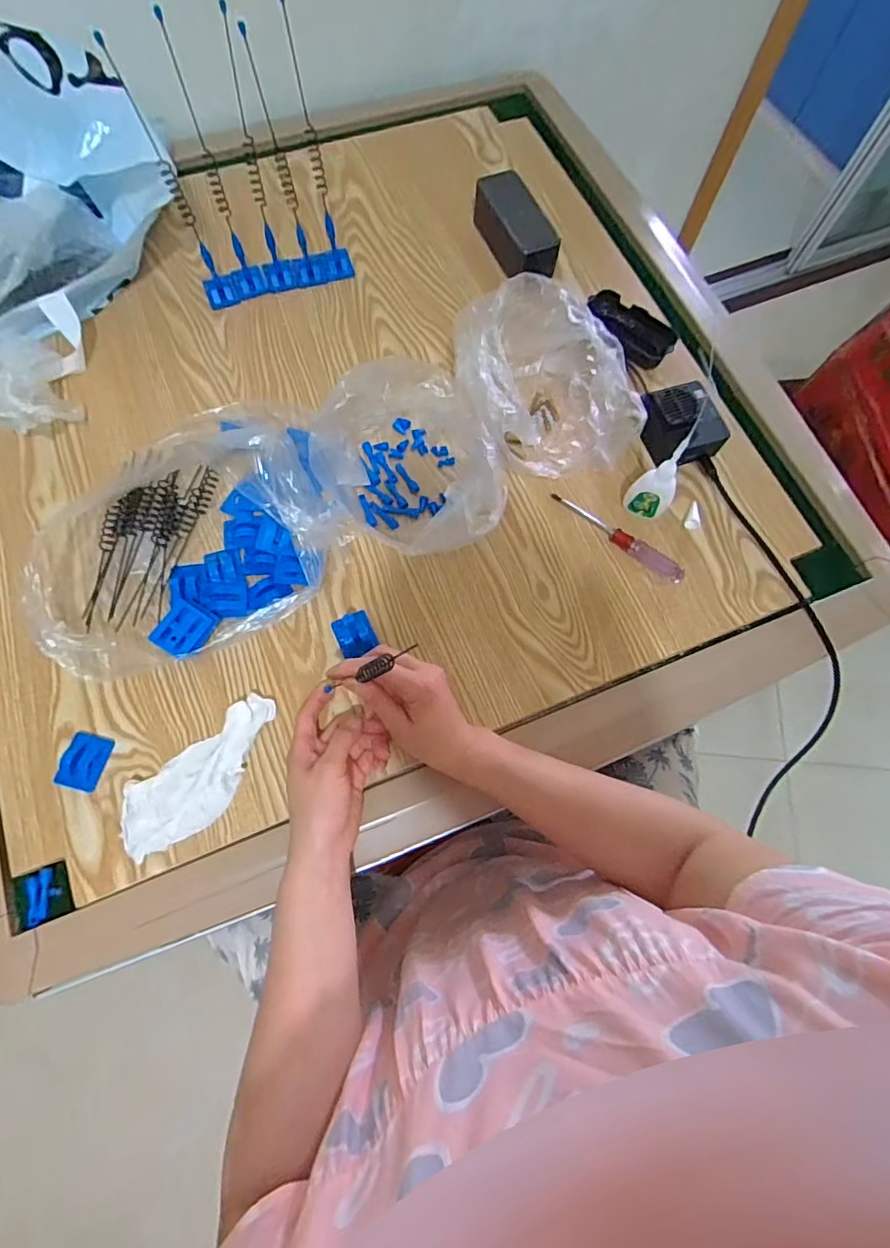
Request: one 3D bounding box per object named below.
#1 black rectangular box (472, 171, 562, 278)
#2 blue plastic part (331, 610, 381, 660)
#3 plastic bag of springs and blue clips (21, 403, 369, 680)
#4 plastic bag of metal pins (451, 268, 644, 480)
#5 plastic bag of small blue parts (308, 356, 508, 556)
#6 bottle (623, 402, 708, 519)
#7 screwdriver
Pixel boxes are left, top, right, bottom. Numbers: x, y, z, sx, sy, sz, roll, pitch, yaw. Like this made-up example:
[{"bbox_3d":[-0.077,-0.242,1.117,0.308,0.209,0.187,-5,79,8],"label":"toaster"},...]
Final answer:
[{"bbox_3d":[0.083,-0.468,0.650,0.060,0.047,0.144,-22,73,-9],"label":"black rectangular box"},{"bbox_3d":[-0.082,0.010,0.503,0.034,0.020,0.039,-22,73,-9],"label":"blue plastic part"},{"bbox_3d":[-0.238,-0.100,0.518,0.298,0.052,0.250,-30,75,-11],"label":"plastic bag of springs and blue clips"},{"bbox_3d":[0.098,-0.236,0.547,0.161,0.101,0.167,-8,72,-5],"label":"plastic bag of metal pins"},{"bbox_3d":[-0.032,-0.154,0.516,0.155,0.103,0.195,-23,74,-9],"label":"plastic bag of small blue parts"},{"bbox_3d":[0.204,-0.141,0.504,0.026,0.129,0.038,-38,76,-13],"label":"bottle"},{"bbox_3d":[0.172,-0.089,0.546,0.149,0.016,0.020,35,74,10],"label":"screwdriver"}]

